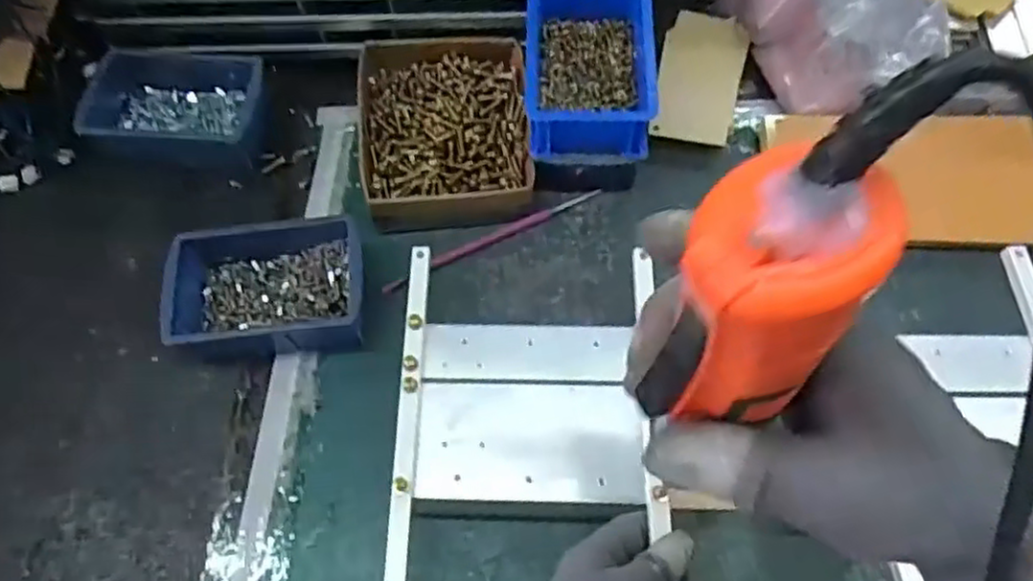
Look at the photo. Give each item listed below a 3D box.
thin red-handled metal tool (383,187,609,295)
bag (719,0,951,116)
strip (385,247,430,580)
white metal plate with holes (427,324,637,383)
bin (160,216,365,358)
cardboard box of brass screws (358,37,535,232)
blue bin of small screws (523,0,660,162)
[{"bbox_3d":[-0.017,-0.046,0.592,0.203,0.009,0.011,-26,64,-12],"label":"thin red-handled metal tool"},{"bbox_3d":[0.275,-0.236,0.619,0.114,0.104,0.173,-18,65,-6],"label":"bag"},{"bbox_3d":[-0.070,0.099,0.458,0.014,0.013,0.286,-1,64,2],"label":"strip"},{"bbox_3d":[0.006,0.042,0.493,0.137,0.004,0.043,0,65,2],"label":"white metal plate with holes"},{"bbox_3d":[-0.189,-0.004,0.557,0.148,0.050,0.105,-7,62,-2],"label":"bin"},{"bbox_3d":[-0.059,-0.140,0.626,0.143,0.045,0.188,-5,62,0],"label":"cardboard box of brass screws"},{"bbox_3d":[0.057,-0.175,0.587,0.101,0.072,0.150,2,65,3],"label":"blue bin of small screws"}]

